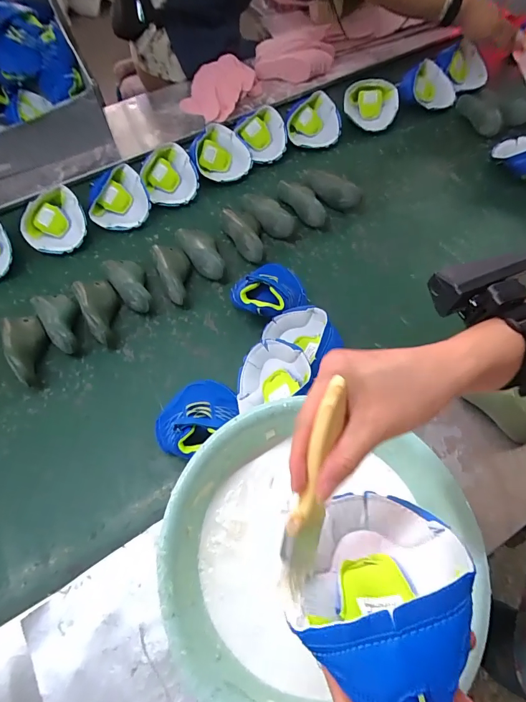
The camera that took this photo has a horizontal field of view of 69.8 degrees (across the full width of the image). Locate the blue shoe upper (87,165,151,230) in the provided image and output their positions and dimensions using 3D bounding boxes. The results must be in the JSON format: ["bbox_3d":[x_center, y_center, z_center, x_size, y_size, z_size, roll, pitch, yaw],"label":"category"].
[{"bbox_3d":[-0.311,-0.322,0.803,0.119,0.065,0.124,-2,61,3],"label":"blue shoe upper"}]

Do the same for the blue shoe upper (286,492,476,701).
[{"bbox_3d":[0.080,0.161,0.272,0.095,0.105,0.129,27,64,15],"label":"blue shoe upper"}]

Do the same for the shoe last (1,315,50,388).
[{"bbox_3d":[-0.409,-0.006,0.646,0.059,0.052,0.143,-22,58,-9],"label":"shoe last"}]

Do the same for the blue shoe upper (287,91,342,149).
[{"bbox_3d":[0.124,-0.557,0.914,0.130,0.067,0.121,3,61,6],"label":"blue shoe upper"}]

